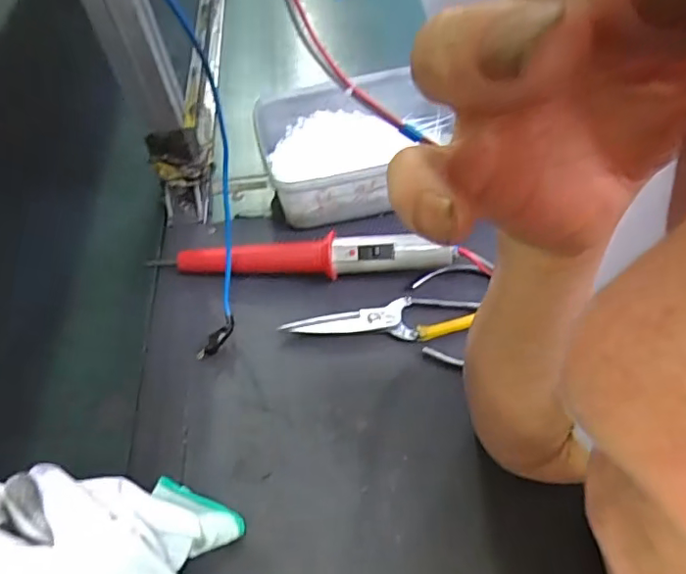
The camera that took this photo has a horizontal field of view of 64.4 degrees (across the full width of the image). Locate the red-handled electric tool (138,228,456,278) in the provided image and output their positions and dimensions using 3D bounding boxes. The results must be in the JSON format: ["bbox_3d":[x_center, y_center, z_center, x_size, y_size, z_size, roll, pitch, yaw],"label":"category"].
[{"bbox_3d":[-0.039,-0.027,0.495,0.271,0.039,0.025,1,53,6],"label":"red-handled electric tool"}]

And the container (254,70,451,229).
[{"bbox_3d":[0.025,-0.146,0.565,0.211,0.071,0.157,-14,53,-6],"label":"container"}]

